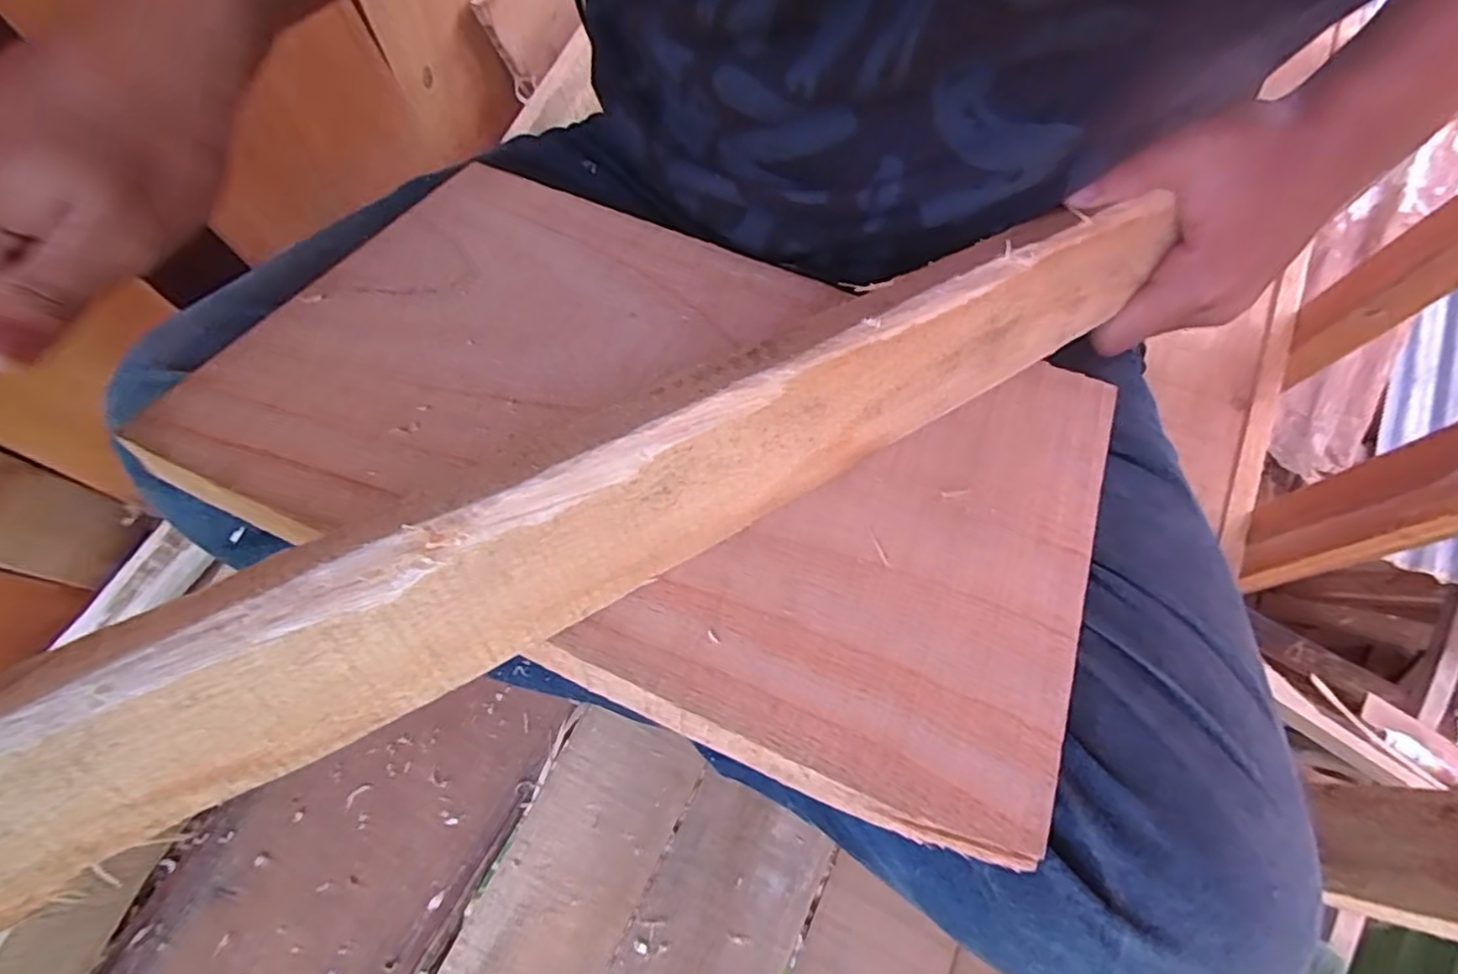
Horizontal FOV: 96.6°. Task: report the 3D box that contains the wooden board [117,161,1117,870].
[{"bbox_3d":[-0.026,-0.028,0.253,0.316,0.010,0.200,22,56,10],"label":"wooden board"}]

